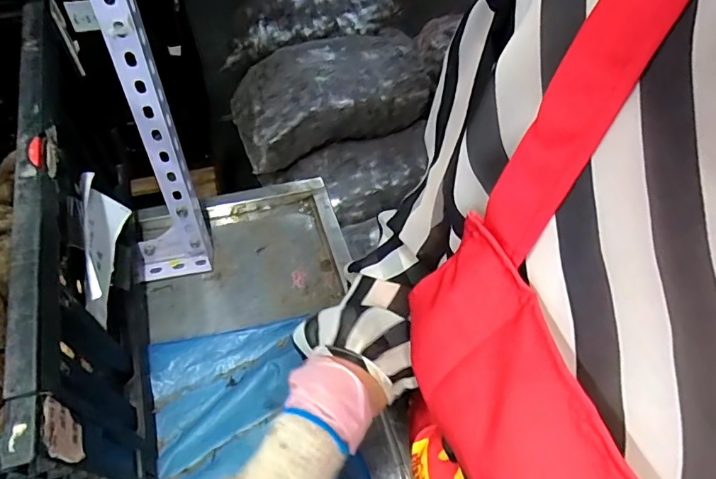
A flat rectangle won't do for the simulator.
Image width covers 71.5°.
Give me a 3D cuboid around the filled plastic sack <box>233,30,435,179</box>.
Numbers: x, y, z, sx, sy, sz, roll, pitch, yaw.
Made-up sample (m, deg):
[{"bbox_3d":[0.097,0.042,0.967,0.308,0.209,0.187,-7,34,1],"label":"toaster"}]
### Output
[{"bbox_3d":[-0.091,-0.453,1.437,0.546,0.203,0.344,-17,53,-15],"label":"filled plastic sack"}]

